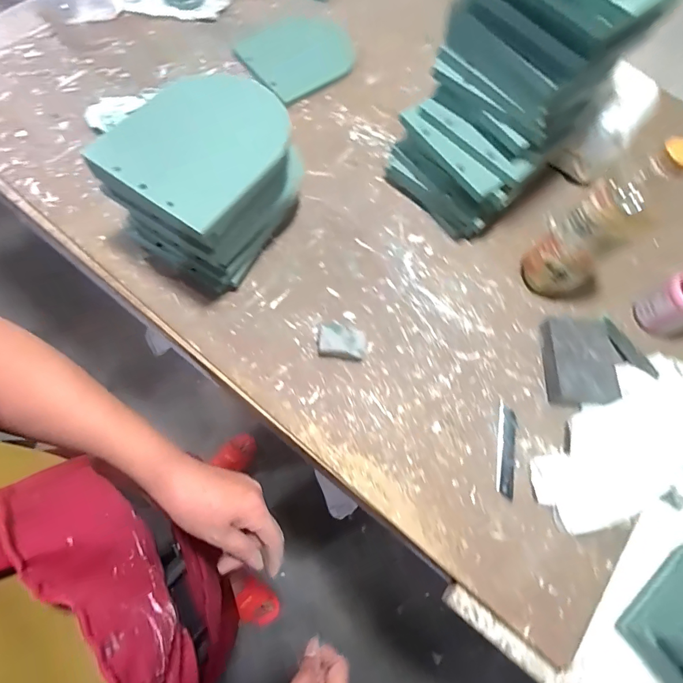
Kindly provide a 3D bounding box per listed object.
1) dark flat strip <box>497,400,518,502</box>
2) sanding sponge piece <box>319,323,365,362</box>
[{"bbox_3d":[0.186,0.121,0.439,0.022,0.007,0.100,9,70,0],"label":"dark flat strip"},{"bbox_3d":[0.000,0.001,0.459,0.055,0.025,0.036,9,70,0],"label":"sanding sponge piece"}]

